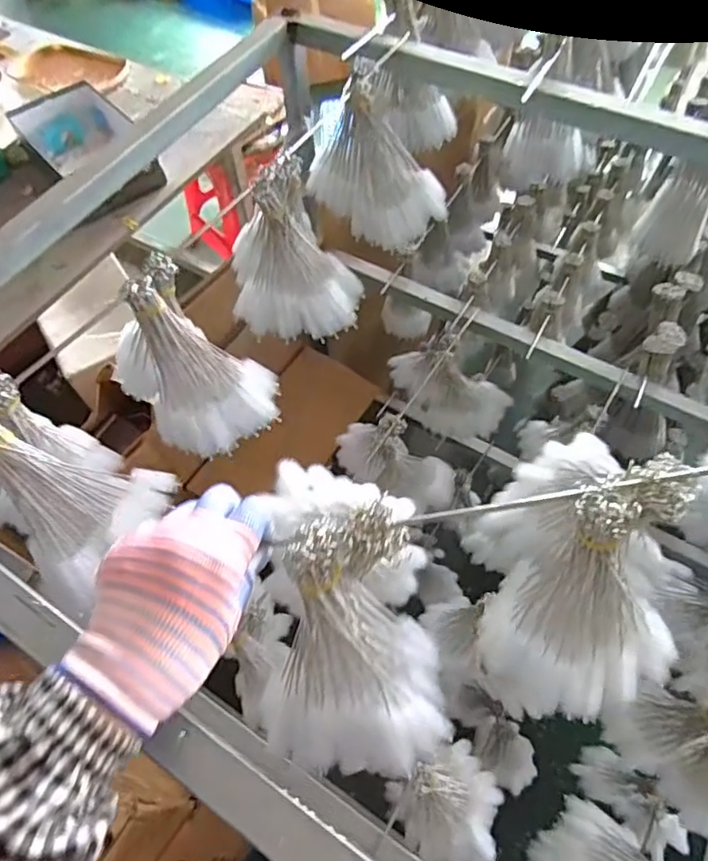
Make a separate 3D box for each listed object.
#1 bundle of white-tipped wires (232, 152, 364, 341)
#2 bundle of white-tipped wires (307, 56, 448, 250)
[{"bbox_3d":[-0.076,-0.230,0.722,0.160,0.183,0.150,-8,57,-4],"label":"bundle of white-tipped wires"},{"bbox_3d":[0.028,-0.375,0.795,0.198,0.195,0.096,40,65,23],"label":"bundle of white-tipped wires"}]

